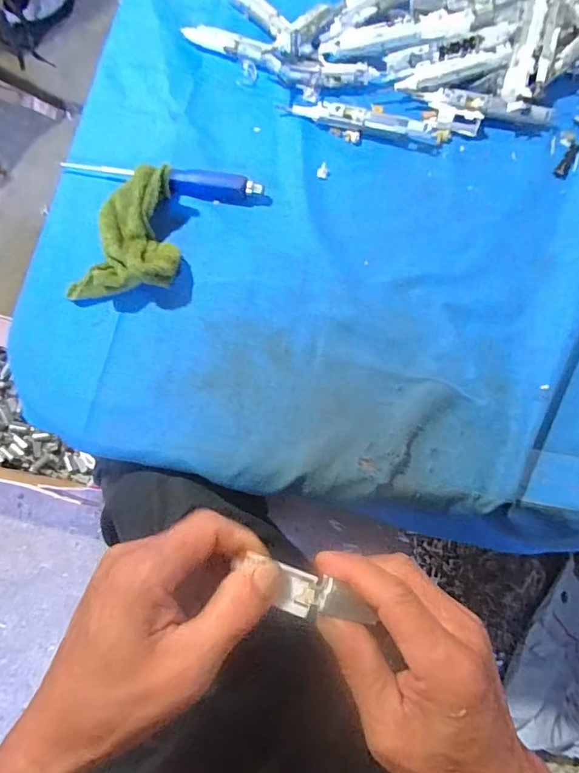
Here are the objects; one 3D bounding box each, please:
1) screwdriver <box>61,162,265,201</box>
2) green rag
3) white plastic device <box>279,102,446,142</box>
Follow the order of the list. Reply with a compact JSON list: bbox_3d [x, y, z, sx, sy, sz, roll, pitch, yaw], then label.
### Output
[{"bbox_3d":[-0.115,-0.195,0.442,0.181,0.026,0.024,11,74,3],"label":"screwdriver"},{"bbox_3d":[-0.143,-0.132,0.415,0.090,0.039,0.107,-4,74,-1],"label":"green rag"},{"bbox_3d":[0.075,-0.255,0.464,0.160,0.020,0.021,10,74,3],"label":"white plastic device"}]

